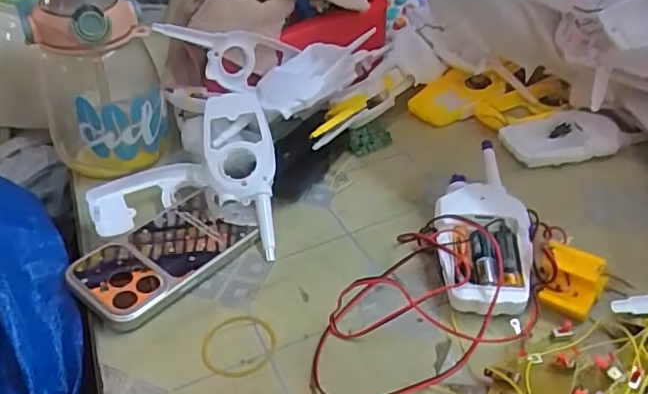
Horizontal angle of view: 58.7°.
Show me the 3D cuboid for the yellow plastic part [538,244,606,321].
[{"bbox_3d":[0.155,0.056,0.361,0.032,0.046,0.020,12,40,25],"label":"yellow plastic part"}]

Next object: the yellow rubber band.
[{"bbox_3d":[-0.055,0.096,0.376,0.047,0.004,0.050,-5,35,3],"label":"yellow rubber band"}]

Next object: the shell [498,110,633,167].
[{"bbox_3d":[0.215,-0.053,0.522,0.103,0.025,0.058,-10,35,-3],"label":"shell"}]

